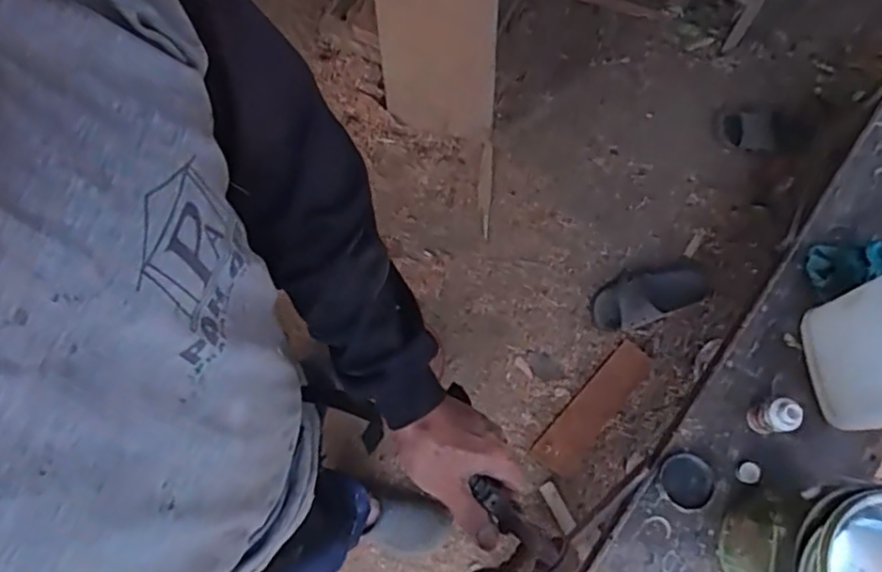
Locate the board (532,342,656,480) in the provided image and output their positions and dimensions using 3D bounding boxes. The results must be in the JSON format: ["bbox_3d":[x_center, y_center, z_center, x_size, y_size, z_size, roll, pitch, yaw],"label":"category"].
[{"bbox_3d":[0.330,0.262,1.407,0.085,0.019,0.320,41,79,8],"label":"board"}]

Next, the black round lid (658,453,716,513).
[{"bbox_3d":[0.348,0.278,0.916,0.072,0.010,0.077,0,76,-1],"label":"black round lid"}]

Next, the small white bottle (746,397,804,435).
[{"bbox_3d":[0.459,0.181,0.899,0.040,0.107,0.044,0,76,-1],"label":"small white bottle"}]

